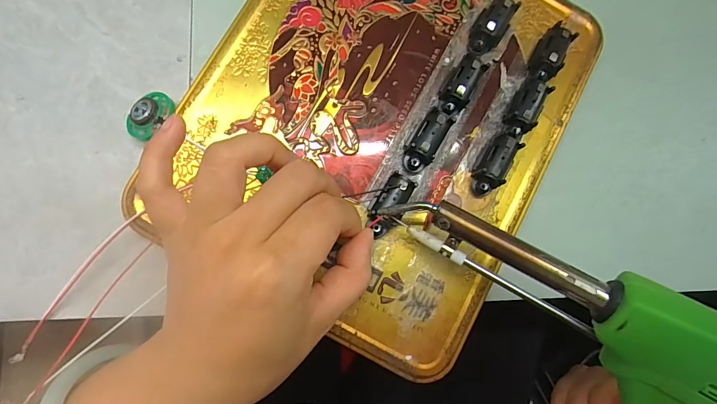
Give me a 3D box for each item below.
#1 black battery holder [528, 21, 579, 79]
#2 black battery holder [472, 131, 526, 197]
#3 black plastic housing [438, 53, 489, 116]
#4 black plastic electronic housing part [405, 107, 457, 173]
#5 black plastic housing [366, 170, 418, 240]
[{"bbox_3d":[0.109,-0.084,0.221,0.016,0.014,0.033,30,82,-1],"label":"black battery holder"},{"bbox_3d":[0.074,-0.020,0.212,0.015,0.014,0.034,30,82,-1],"label":"black battery holder"},{"bbox_3d":[0.056,-0.063,0.213,0.015,0.014,0.032,29,82,-1],"label":"black plastic housing"},{"bbox_3d":[0.037,-0.034,0.208,0.016,0.014,0.037,34,82,-1],"label":"black plastic electronic housing part"},{"bbox_3d":[0.017,0.000,0.201,0.015,0.016,0.036,34,83,1],"label":"black plastic housing"}]

